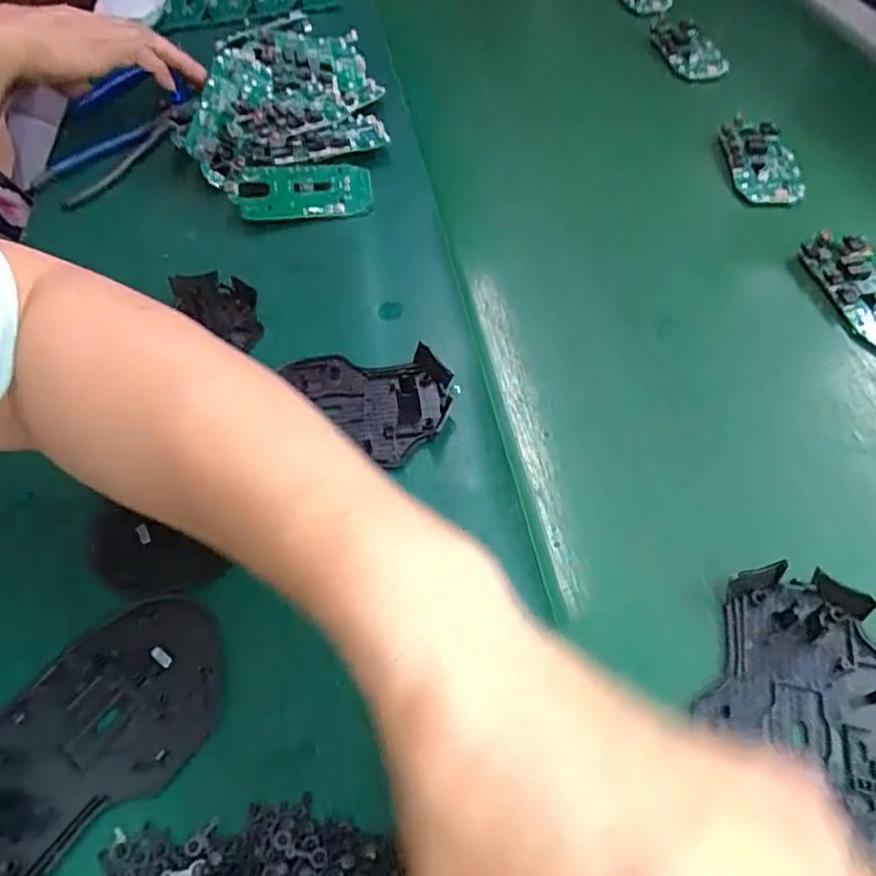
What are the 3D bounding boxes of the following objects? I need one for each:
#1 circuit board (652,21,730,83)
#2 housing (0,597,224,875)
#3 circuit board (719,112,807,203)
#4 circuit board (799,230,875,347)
[{"bbox_3d":[0.213,-0.335,0.545,0.043,0.013,0.102,-9,54,2],"label":"circuit board"},{"bbox_3d":[-0.141,0.117,0.254,0.116,0.008,0.074,-33,59,-18],"label":"housing"},{"bbox_3d":[0.227,-0.198,0.443,0.049,0.021,0.086,-4,54,6],"label":"circuit board"},{"bbox_3d":[0.250,-0.087,0.363,0.042,0.019,0.083,-15,54,-2],"label":"circuit board"}]

